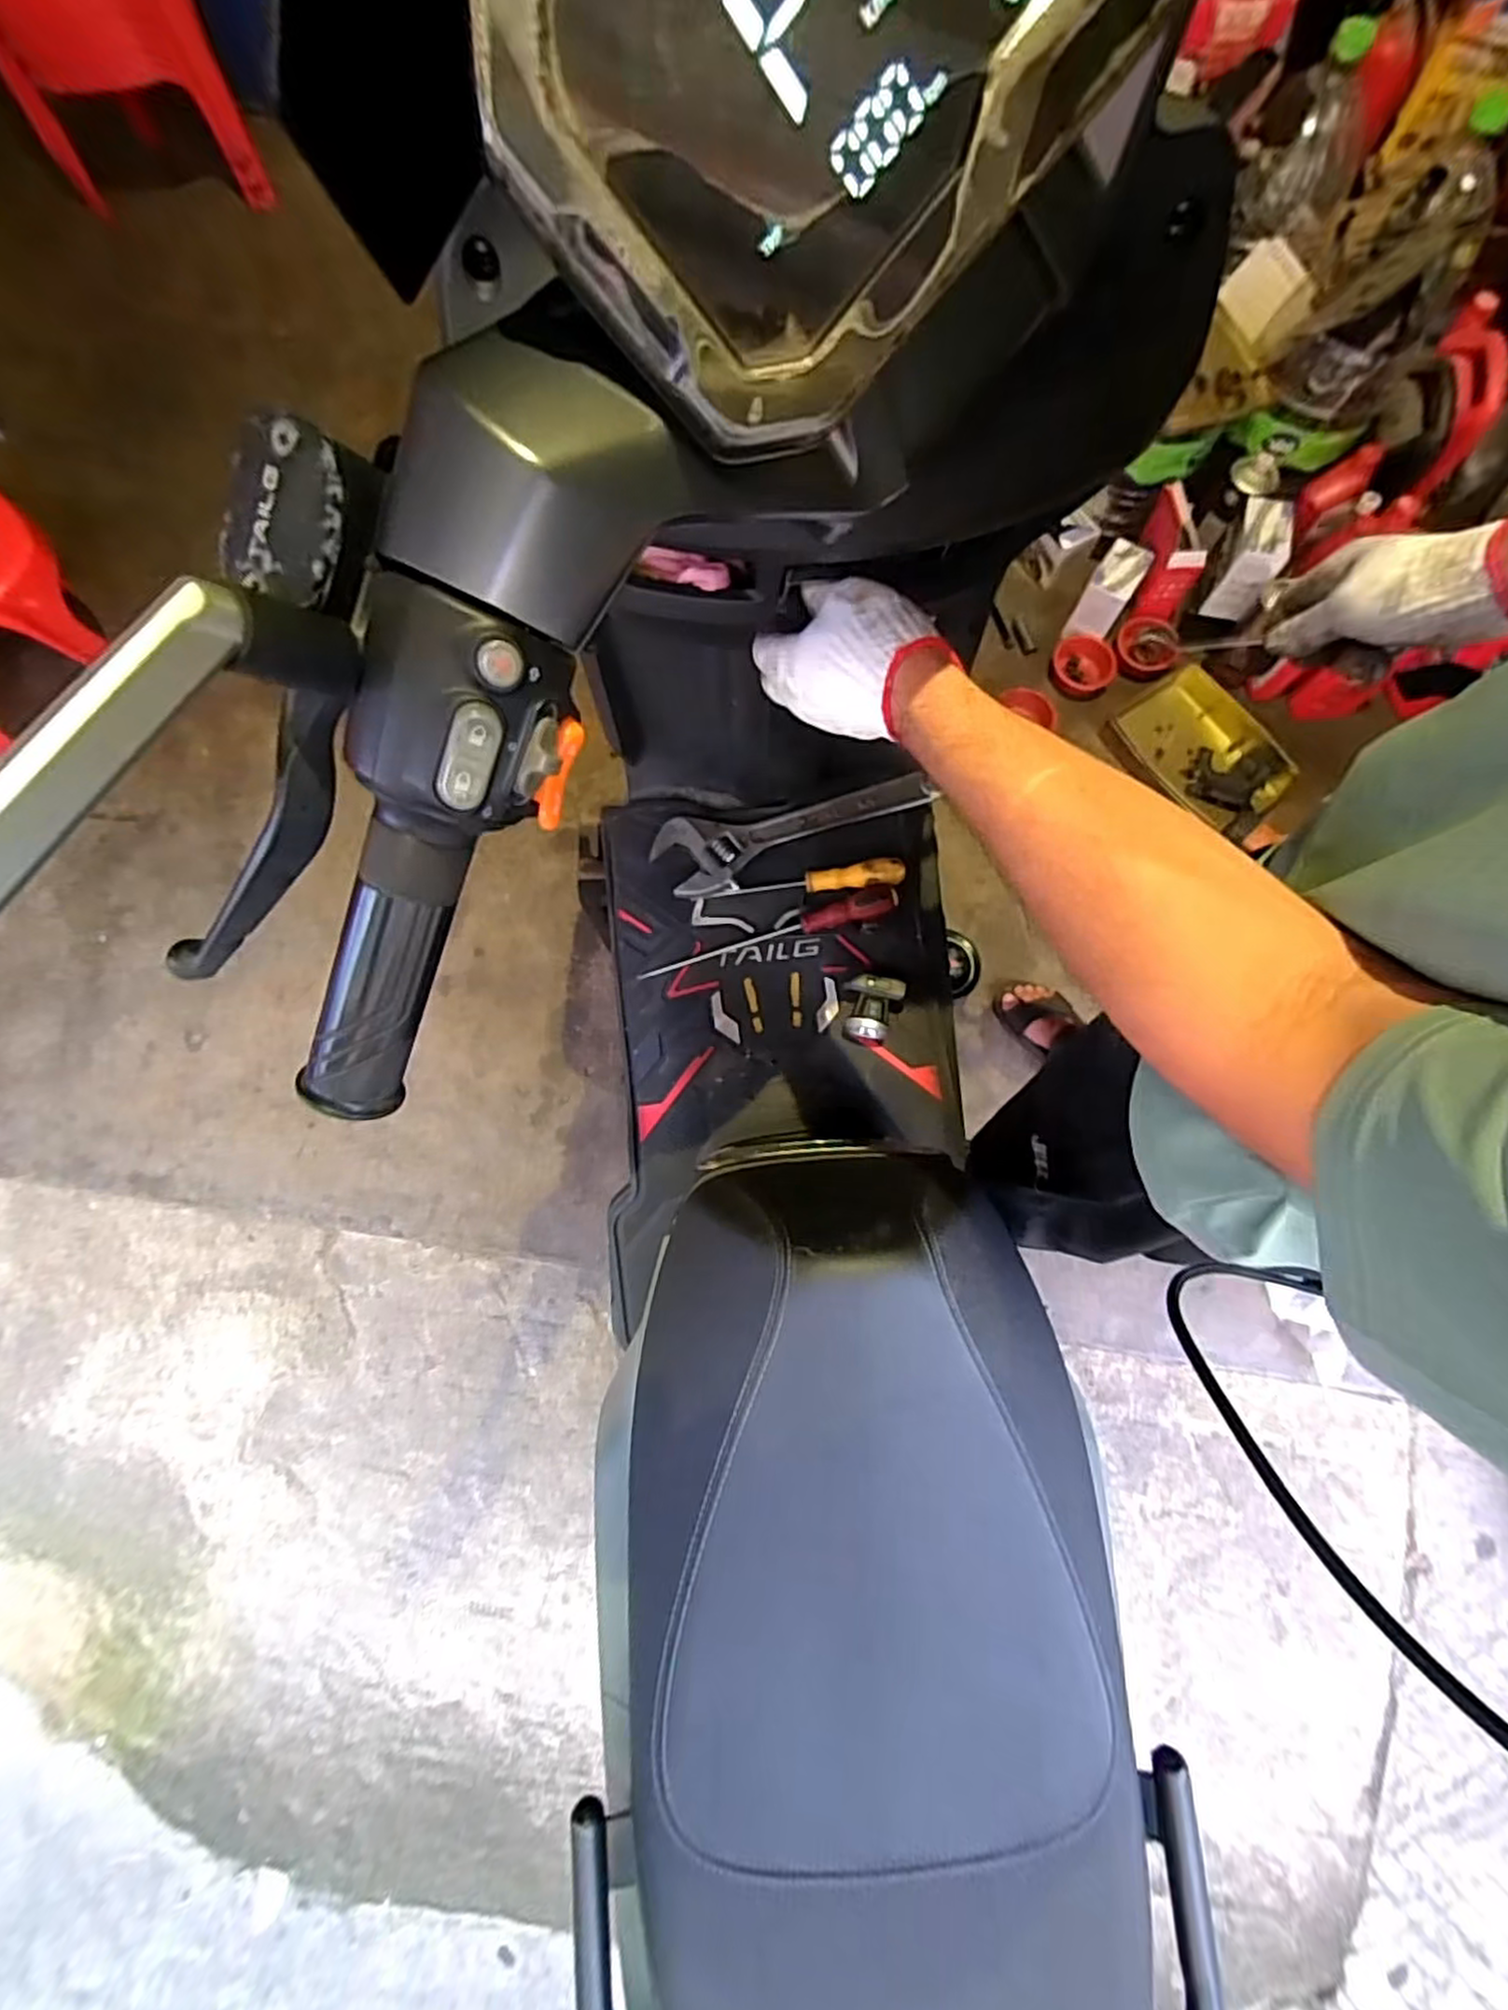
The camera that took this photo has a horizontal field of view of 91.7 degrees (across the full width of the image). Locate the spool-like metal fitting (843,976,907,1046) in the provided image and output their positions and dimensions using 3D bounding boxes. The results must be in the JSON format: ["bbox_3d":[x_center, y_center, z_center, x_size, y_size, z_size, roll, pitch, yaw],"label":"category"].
[{"bbox_3d":[0.133,0.006,0.824,0.066,0.045,0.068,0,75,0],"label":"spool-like metal fitting"}]

